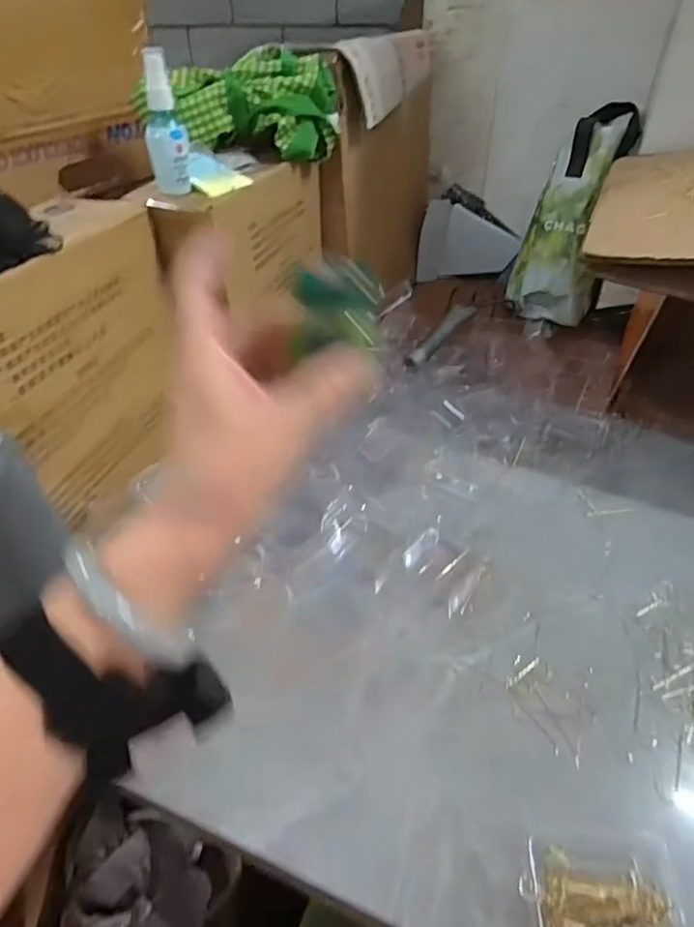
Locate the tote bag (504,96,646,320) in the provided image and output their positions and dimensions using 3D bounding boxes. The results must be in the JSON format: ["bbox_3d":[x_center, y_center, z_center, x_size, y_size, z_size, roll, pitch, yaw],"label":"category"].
[{"bbox_3d":[0.360,-0.387,0.856,0.137,0.324,0.081,17,18,11],"label":"tote bag"}]

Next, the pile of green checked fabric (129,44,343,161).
[{"bbox_3d":[-0.117,-0.419,0.654,0.214,0.094,0.090,-7,41,-6],"label":"pile of green checked fabric"}]

